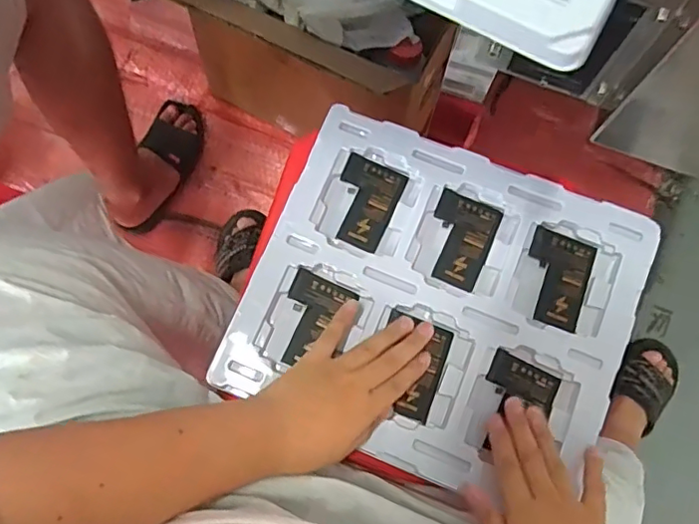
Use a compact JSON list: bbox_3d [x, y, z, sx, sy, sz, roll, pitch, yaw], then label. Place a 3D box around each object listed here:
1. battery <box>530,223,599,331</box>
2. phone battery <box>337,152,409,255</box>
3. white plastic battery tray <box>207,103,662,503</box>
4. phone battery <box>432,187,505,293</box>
[{"bbox_3d":[0.182,0.015,0.495,0.057,0.005,0.080,19,78,0],"label":"battery"},{"bbox_3d":[0.013,-0.054,0.514,0.057,0.007,0.079,24,76,5],"label":"phone battery"},{"bbox_3d":[0.078,0.034,0.488,0.311,0.020,0.270,22,76,5],"label":"white plastic battery tray"},{"bbox_3d":[0.098,-0.020,0.506,0.057,0.005,0.081,23,76,5],"label":"phone battery"}]

